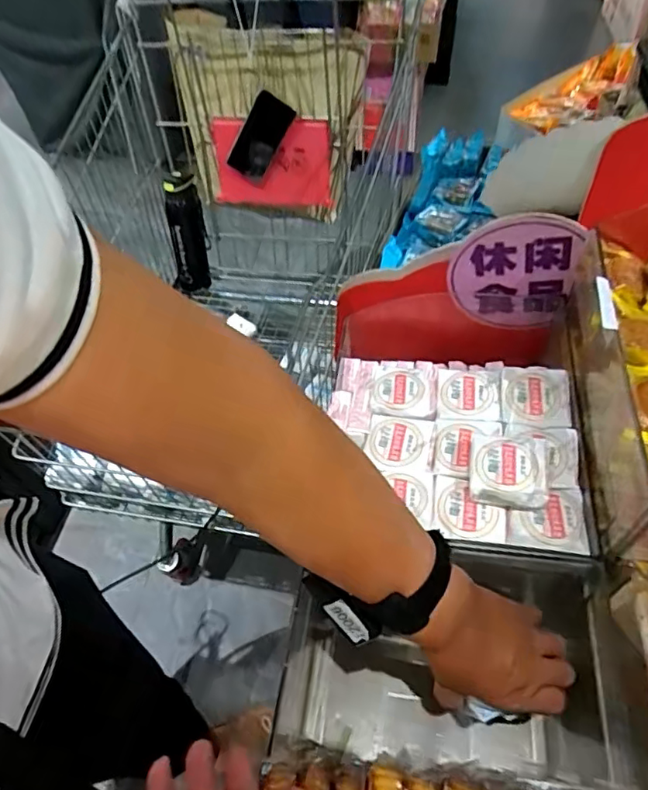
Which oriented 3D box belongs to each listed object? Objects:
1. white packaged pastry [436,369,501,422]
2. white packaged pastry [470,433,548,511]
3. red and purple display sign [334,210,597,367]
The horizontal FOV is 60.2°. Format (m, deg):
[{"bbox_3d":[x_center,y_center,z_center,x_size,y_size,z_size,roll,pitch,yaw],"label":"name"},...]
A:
[{"bbox_3d":[0.147,-0.001,0.567,0.061,0.013,0.062,6,54,9],"label":"white packaged pastry"},{"bbox_3d":[0.164,0.066,0.492,0.065,0.026,0.061,11,55,13],"label":"white packaged pastry"},{"bbox_3d":[0.151,-0.106,0.672,0.249,0.275,0.027,6,62,11],"label":"red and purple display sign"}]

